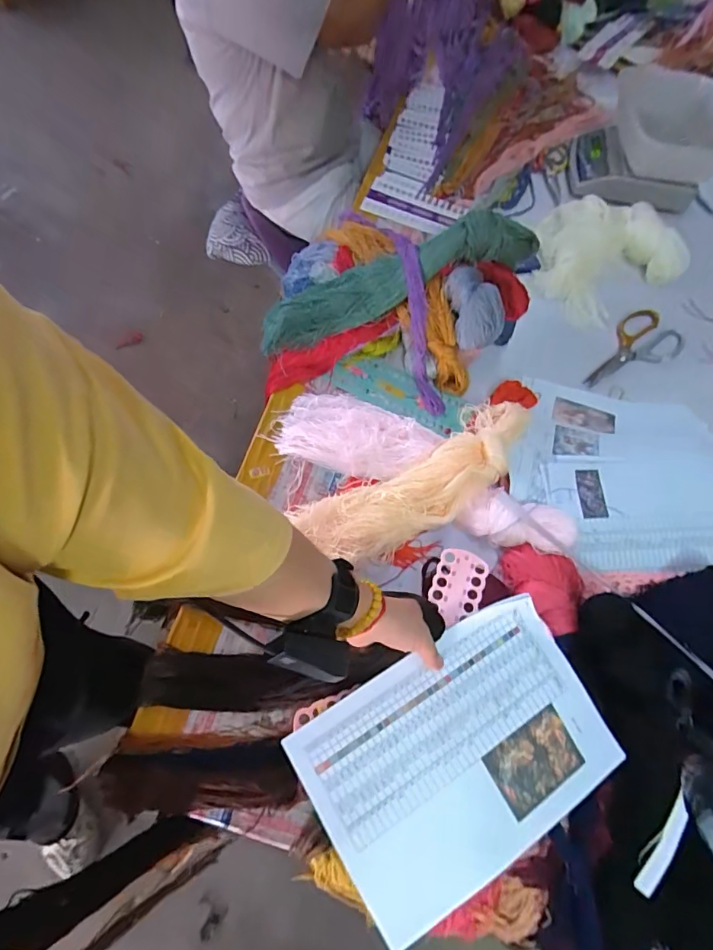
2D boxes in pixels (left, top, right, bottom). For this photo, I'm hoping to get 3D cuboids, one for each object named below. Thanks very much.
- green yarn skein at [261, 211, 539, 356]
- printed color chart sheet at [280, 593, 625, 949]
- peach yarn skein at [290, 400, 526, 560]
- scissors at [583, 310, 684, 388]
[{"bbox_3d":[0.041,-0.285,0.699,0.422,0.079,0.098,-16,66,17],"label":"green yarn skein"},{"bbox_3d":[0.105,0.281,0.477,0.292,0.040,0.208,-29,70,-13],"label":"printed color chart sheet"},{"bbox_3d":[0.101,0.007,0.648,0.359,0.050,0.116,-27,71,-13],"label":"peach yarn skein"},{"bbox_3d":[0.447,-0.193,0.767,0.100,0.011,0.195,42,72,15],"label":"scissors"}]

